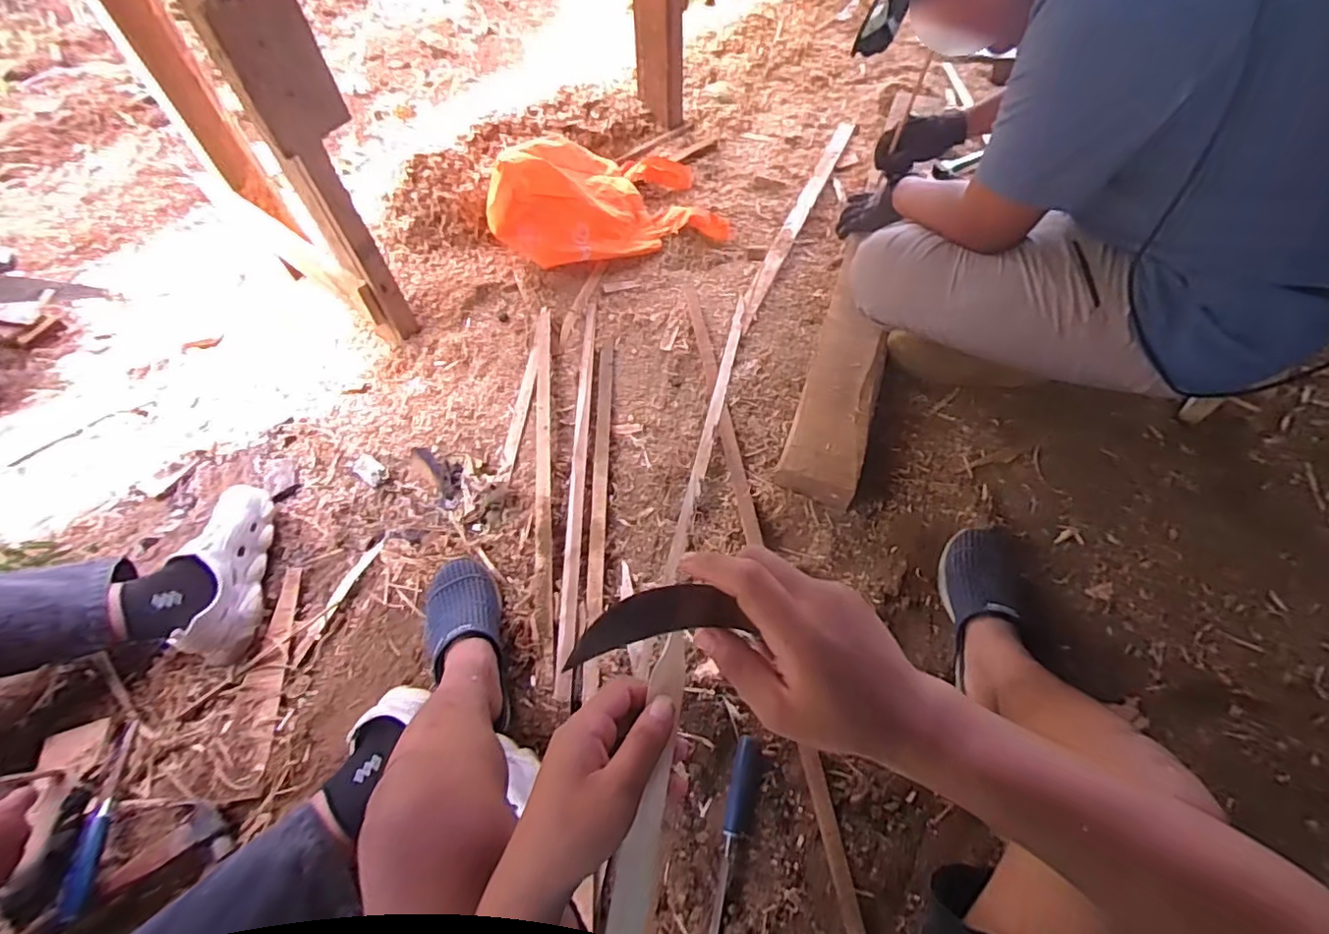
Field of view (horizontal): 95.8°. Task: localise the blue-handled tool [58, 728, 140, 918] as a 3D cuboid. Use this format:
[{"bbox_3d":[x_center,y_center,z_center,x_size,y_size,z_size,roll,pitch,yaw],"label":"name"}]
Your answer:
[{"bbox_3d":[-0.711,0.441,0.760,0.027,0.022,0.213,-4,60,2],"label":"blue-handled tool"}]

